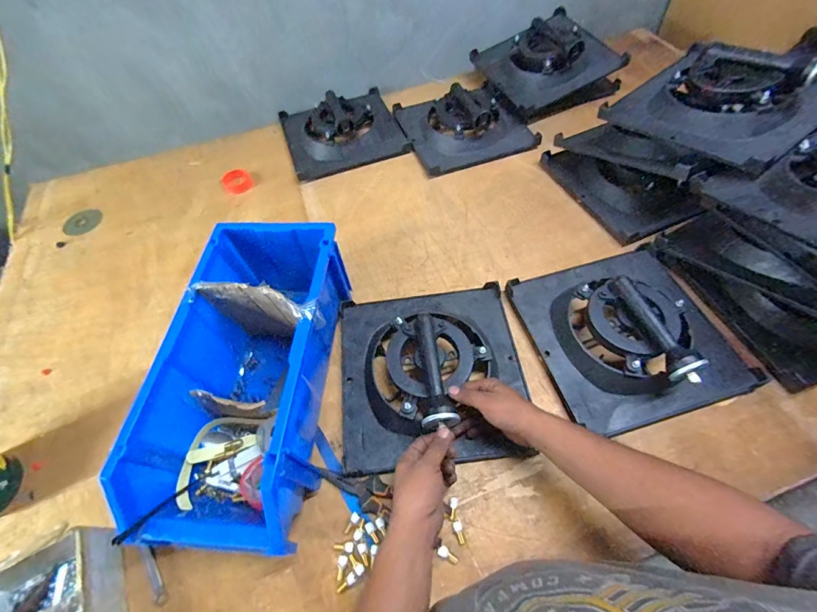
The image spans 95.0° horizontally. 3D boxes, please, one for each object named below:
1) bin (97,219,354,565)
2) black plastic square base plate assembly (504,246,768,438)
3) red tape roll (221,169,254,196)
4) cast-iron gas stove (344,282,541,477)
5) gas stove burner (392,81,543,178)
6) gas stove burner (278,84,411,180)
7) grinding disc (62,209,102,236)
[{"bbox_3d":[-0.225,0.100,0.563,0.206,0.177,0.441,0,58,4],"label":"bin"},{"bbox_3d":[0.372,0.025,0.624,0.307,0.100,0.303,-16,58,-6],"label":"black plastic square base plate assembly"},{"bbox_3d":[-0.432,-0.315,0.945,0.069,0.021,0.074,-2,57,3],"label":"red tape roll"},{"bbox_3d":[0.033,0.084,0.587,0.290,0.094,0.290,-6,57,0],"label":"cast-iron gas stove"},{"bbox_3d":[0.145,-0.489,0.970,0.309,0.093,0.285,-15,58,-6],"label":"gas stove burner"},{"bbox_3d":[-0.183,-0.493,0.995,0.299,0.106,0.277,-19,58,-8],"label":"gas stove burner"},{"bbox_3d":[-0.797,-0.204,0.916,0.089,0.008,0.086,-2,57,3],"label":"grinding disc"}]

